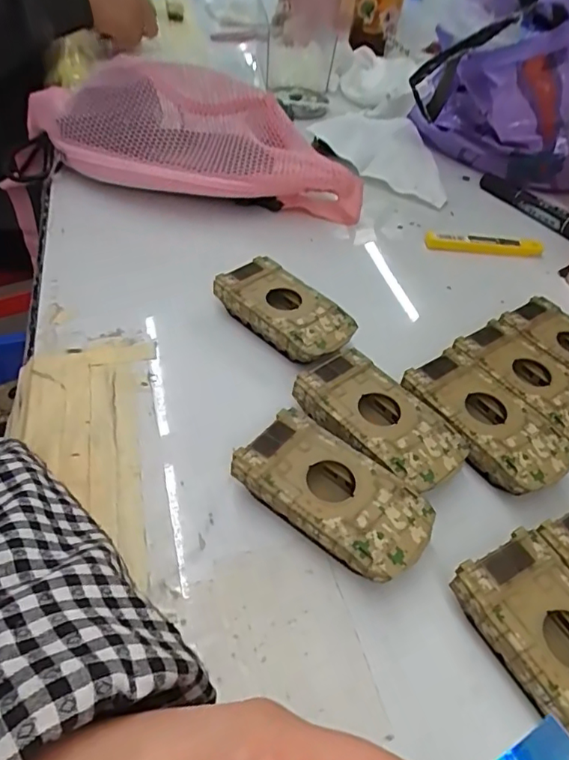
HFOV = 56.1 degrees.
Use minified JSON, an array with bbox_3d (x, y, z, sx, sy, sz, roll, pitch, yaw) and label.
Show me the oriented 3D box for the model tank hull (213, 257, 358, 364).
[{"bbox_3d":[0.001,-0.045,0.365,0.093,0.026,0.050,38,54,26],"label":"model tank hull"}]

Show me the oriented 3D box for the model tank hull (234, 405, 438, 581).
[{"bbox_3d":[0.024,0.060,0.270,0.095,0.025,0.052,34,52,23],"label":"model tank hull"}]

